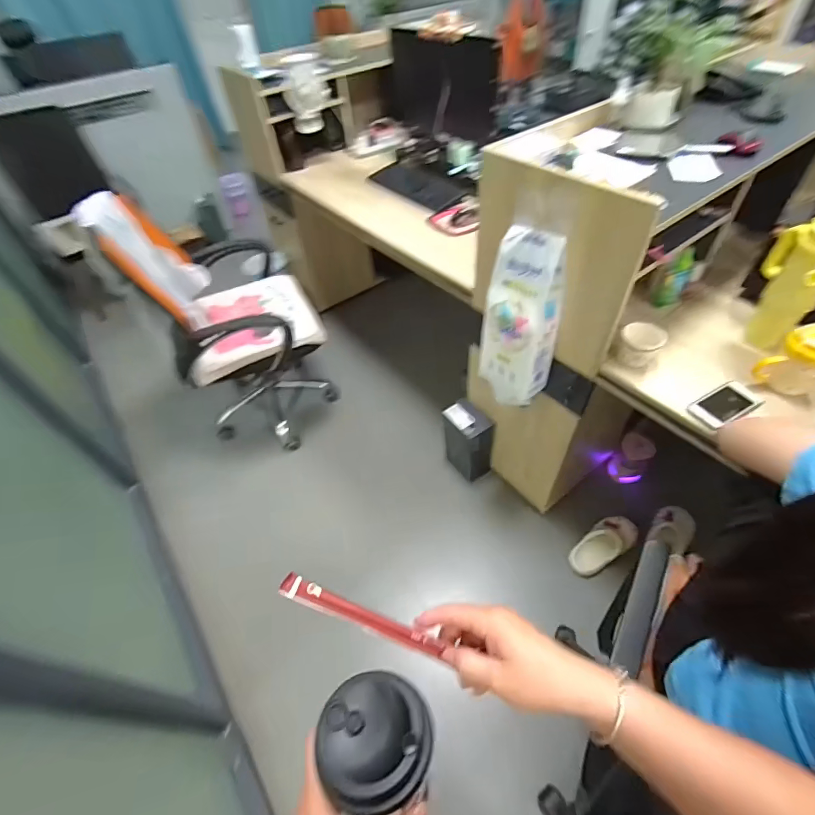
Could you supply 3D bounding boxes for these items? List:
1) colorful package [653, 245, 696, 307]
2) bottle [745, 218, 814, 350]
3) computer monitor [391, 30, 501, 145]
[{"bbox_3d":[0.642,-0.309,0.994,0.057,0.141,0.058,30,36,26],"label":"colorful package"},{"bbox_3d":[0.760,-0.250,0.817,0.122,0.300,0.106,35,61,29],"label":"bottle"},{"bbox_3d":[0.116,-1.096,1.438,0.461,0.291,0.051,33,61,30],"label":"computer monitor"}]

